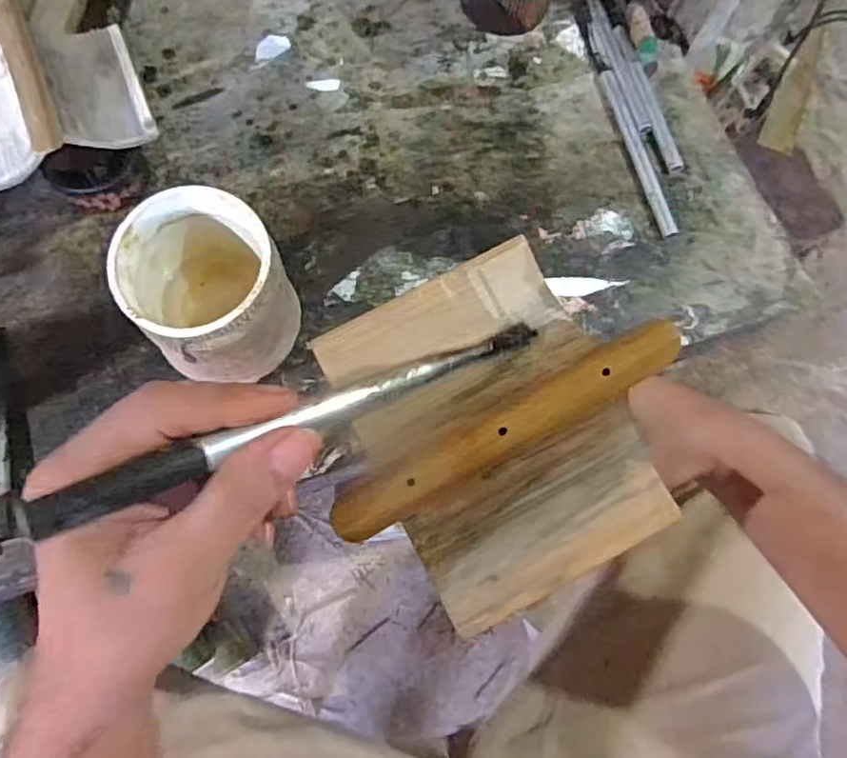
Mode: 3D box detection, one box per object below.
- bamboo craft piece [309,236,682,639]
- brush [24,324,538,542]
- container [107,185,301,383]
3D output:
[{"bbox_3d":[0.030,0.021,0.283,0.141,0.062,0.144,-26,74,-10],"label":"bamboo craft piece"},{"bbox_3d":[-0.035,0.011,0.246,0.202,0.010,0.008,-21,73,-29],"label":"brush"},{"bbox_3d":[-0.143,-0.056,0.437,0.092,0.113,0.091,1,71,-2],"label":"container"}]

